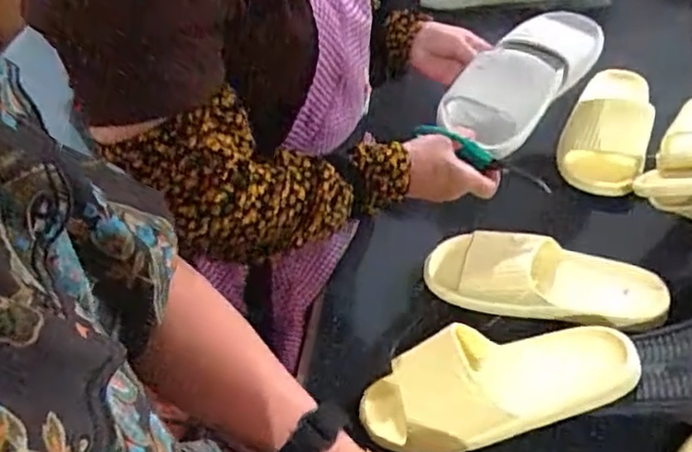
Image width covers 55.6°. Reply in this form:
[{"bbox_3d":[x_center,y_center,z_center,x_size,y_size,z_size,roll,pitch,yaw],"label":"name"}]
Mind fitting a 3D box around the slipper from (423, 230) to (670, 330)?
[{"bbox_3d":[0.214,0.049,0.711,0.243,0.056,0.094,9,47,15],"label":"slipper"}]

